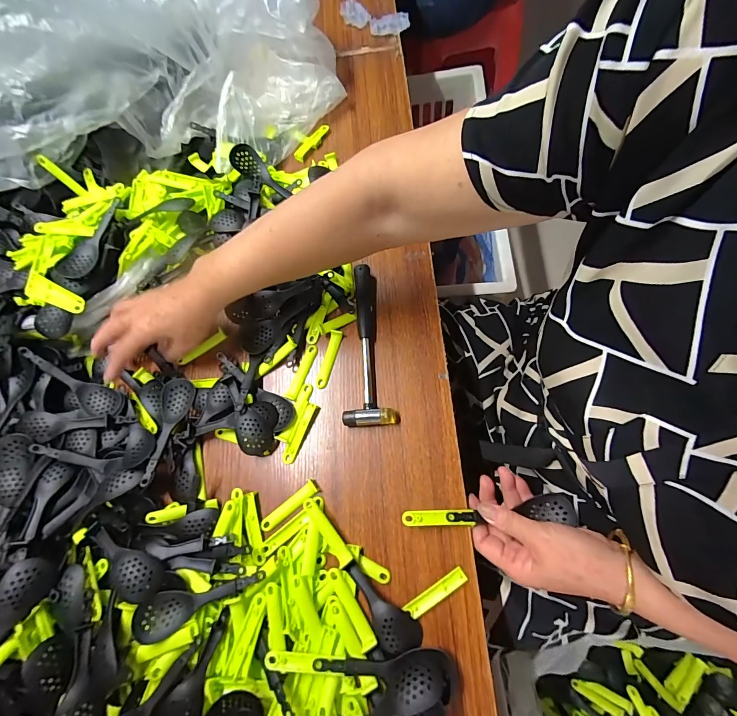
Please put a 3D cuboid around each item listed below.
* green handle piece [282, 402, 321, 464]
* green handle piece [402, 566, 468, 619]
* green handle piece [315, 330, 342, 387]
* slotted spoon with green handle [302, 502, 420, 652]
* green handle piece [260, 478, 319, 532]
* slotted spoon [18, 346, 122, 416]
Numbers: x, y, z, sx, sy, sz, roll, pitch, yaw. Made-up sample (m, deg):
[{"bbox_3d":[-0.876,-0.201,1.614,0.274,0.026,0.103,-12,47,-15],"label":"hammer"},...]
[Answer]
[{"bbox_3d":[-0.082,0.091,0.424,0.016,0.007,0.074,22,73,10],"label":"green handle piece"},{"bbox_3d":[0.069,0.239,0.355,0.069,0.007,0.017,-32,72,-9],"label":"green handle piece"},{"bbox_3d":[-0.051,0.000,0.449,0.015,0.009,0.076,13,72,7],"label":"green handle piece"},{"bbox_3d":[-0.010,0.218,0.364,0.038,0.017,0.169,-34,73,-9],"label":"slotted spoon with green handle"},{"bbox_3d":[-0.090,0.168,0.398,0.076,0.011,0.016,-37,73,-10],"label":"green handle piece"},{"bbox_3d":[-0.372,0.032,0.439,0.129,0.024,0.036,36,74,-10],"label":"slotted spoon"}]

